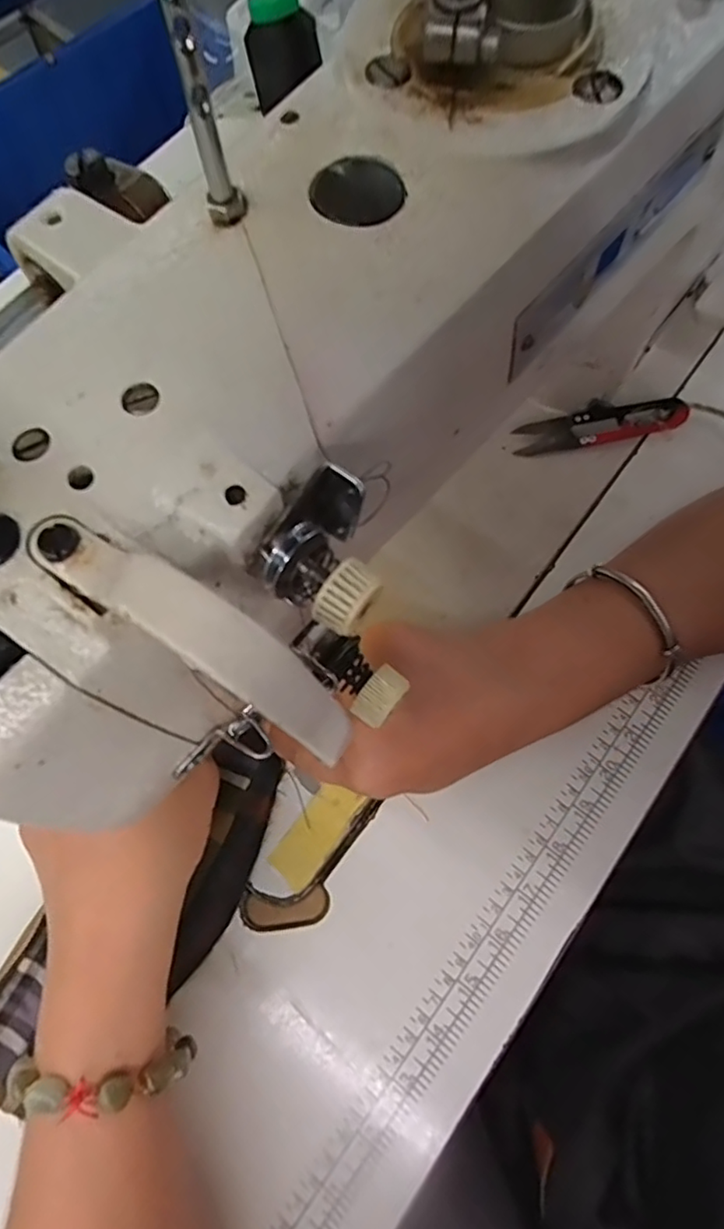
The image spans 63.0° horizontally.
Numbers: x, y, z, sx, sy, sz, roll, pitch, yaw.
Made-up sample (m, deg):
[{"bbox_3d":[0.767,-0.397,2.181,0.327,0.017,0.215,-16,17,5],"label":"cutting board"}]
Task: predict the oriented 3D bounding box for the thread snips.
[{"bbox_3d":[0.149,-0.120,0.370,0.106,0.012,0.027,-14,72,-3],"label":"thread snips"}]

